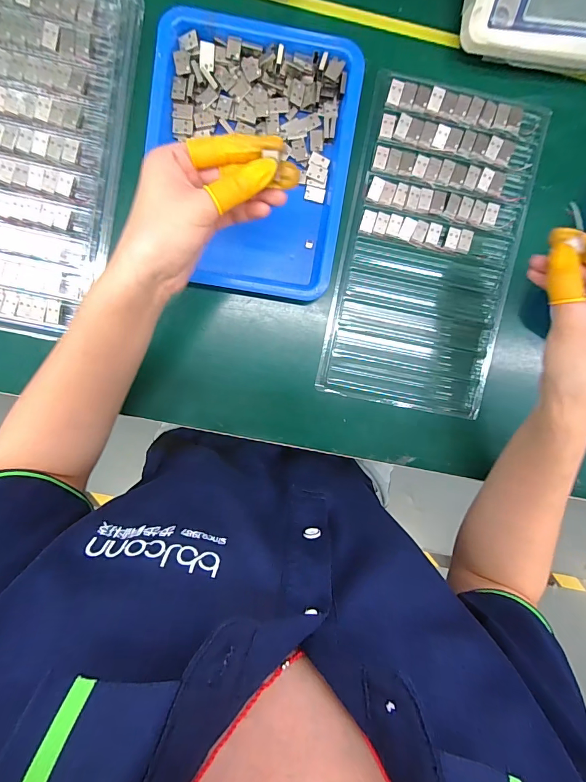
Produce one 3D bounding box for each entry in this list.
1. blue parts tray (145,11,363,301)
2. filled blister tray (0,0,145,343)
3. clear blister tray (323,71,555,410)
[{"bbox_3d":[-0.038,-0.202,0.330,0.171,0.024,0.222,9,99,-4],"label":"blue parts tray"},{"bbox_3d":[-0.236,-0.201,0.326,0.160,0.013,0.296,12,99,-4],"label":"filled blister tray"},{"bbox_3d":[0.131,-0.128,0.361,0.165,0.012,0.289,10,99,-4],"label":"clear blister tray"}]

